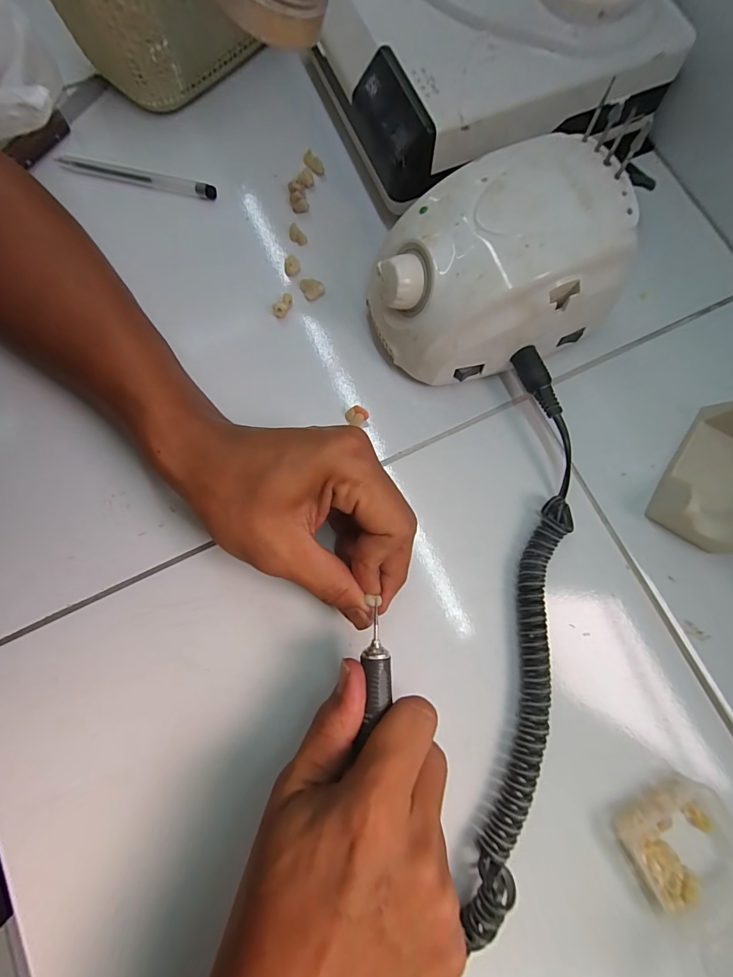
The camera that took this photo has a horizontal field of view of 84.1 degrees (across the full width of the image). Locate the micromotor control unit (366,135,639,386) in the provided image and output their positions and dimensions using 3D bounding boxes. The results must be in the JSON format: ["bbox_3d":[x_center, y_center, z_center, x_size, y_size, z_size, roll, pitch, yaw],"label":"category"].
[{"bbox_3d":[0.073,-0.128,0.251,0.138,0.085,0.098,-23,79,-4],"label":"micromotor control unit"}]

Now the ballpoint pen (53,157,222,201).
[{"bbox_3d":[-0.176,-0.239,0.314,0.125,0.015,0.006,14,79,3],"label":"ballpoint pen"}]

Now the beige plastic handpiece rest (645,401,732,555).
[{"bbox_3d":[0.219,-0.006,0.251,0.049,0.034,0.083,35,81,7],"label":"beige plastic handpiece rest"}]

